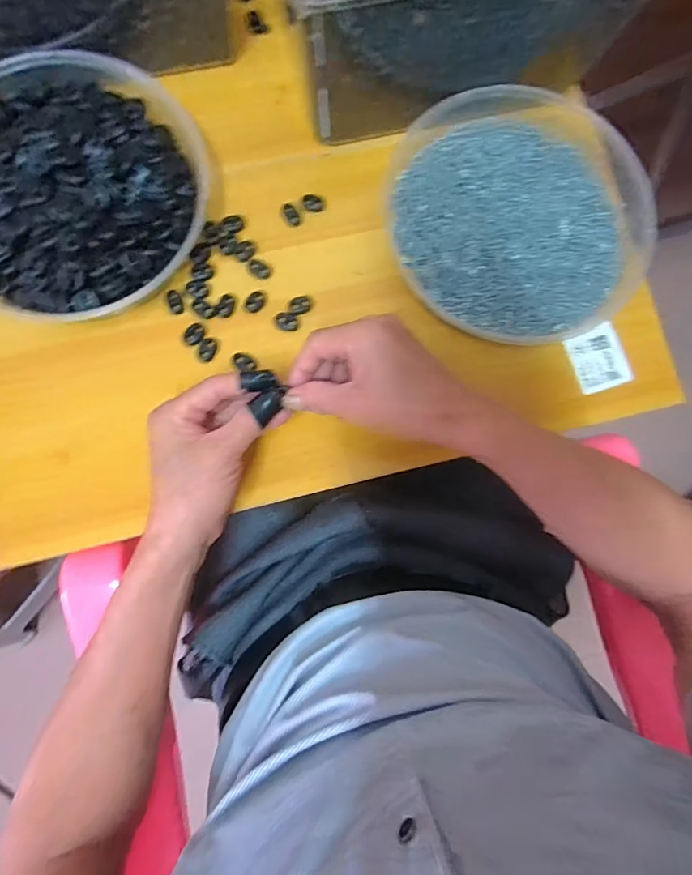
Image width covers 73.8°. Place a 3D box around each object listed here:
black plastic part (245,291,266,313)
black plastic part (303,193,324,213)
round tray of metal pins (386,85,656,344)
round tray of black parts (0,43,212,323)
[{"bbox_3d":[-0.079,-0.118,0.400,0.014,0.004,0.020,21,83,-1],"label":"black plastic part"},{"bbox_3d":[-0.029,-0.211,0.415,0.018,0.004,0.015,3,83,-3],"label":"black plastic part"},{"bbox_3d":[0.152,-0.192,0.406,0.223,0.035,0.214,0,83,-3],"label":"round tray of metal pins"},{"bbox_3d":[-0.234,-0.210,0.379,0.224,0.048,0.226,0,83,-3],"label":"round tray of black parts"}]

